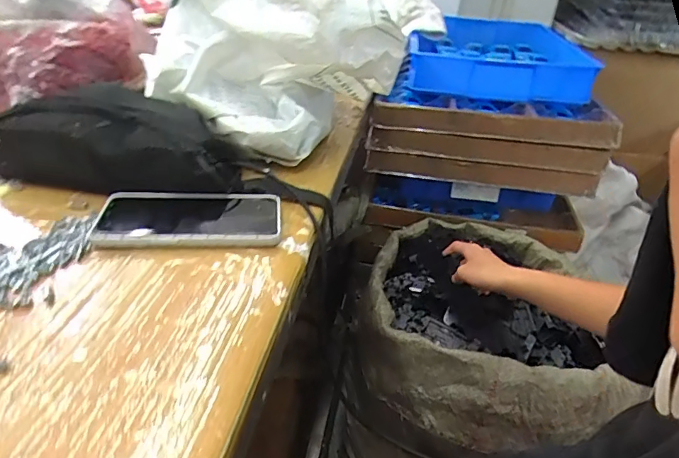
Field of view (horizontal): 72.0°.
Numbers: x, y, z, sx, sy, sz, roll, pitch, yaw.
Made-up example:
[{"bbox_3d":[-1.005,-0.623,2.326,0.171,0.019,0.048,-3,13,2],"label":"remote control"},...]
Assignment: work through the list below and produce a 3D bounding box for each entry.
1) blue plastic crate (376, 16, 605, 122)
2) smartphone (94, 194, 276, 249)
[{"bbox_3d":[0.356,-0.422,1.158,0.388,0.097,0.550,6,32,3],"label":"blue plastic crate"},{"bbox_3d":[-0.142,-0.011,0.451,0.168,0.014,0.084,0,32,-6],"label":"smartphone"}]

